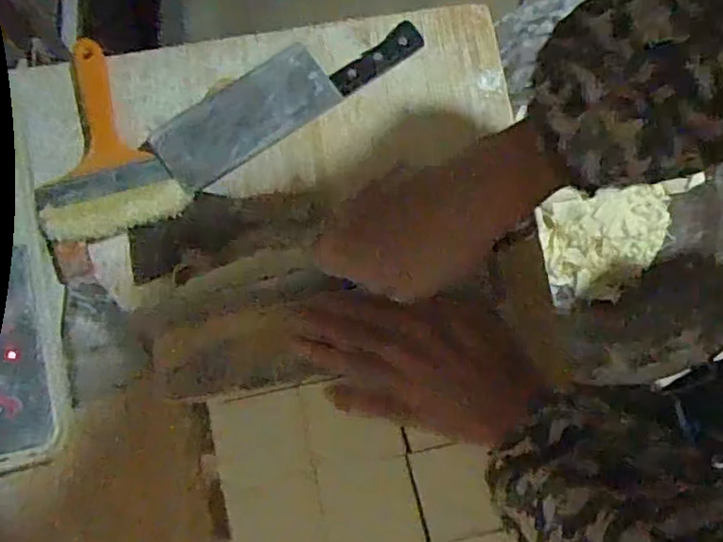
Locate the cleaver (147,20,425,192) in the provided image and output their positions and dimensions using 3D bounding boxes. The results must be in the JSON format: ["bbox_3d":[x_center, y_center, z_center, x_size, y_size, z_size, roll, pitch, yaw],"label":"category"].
[{"bbox_3d":[-0.070,-0.174,0.606,0.263,0.017,0.076,-35,77,-7],"label":"cleaver"}]

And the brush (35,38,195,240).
[{"bbox_3d":[-0.242,-0.130,0.595,0.126,0.018,0.200,-14,76,-2],"label":"brush"}]

